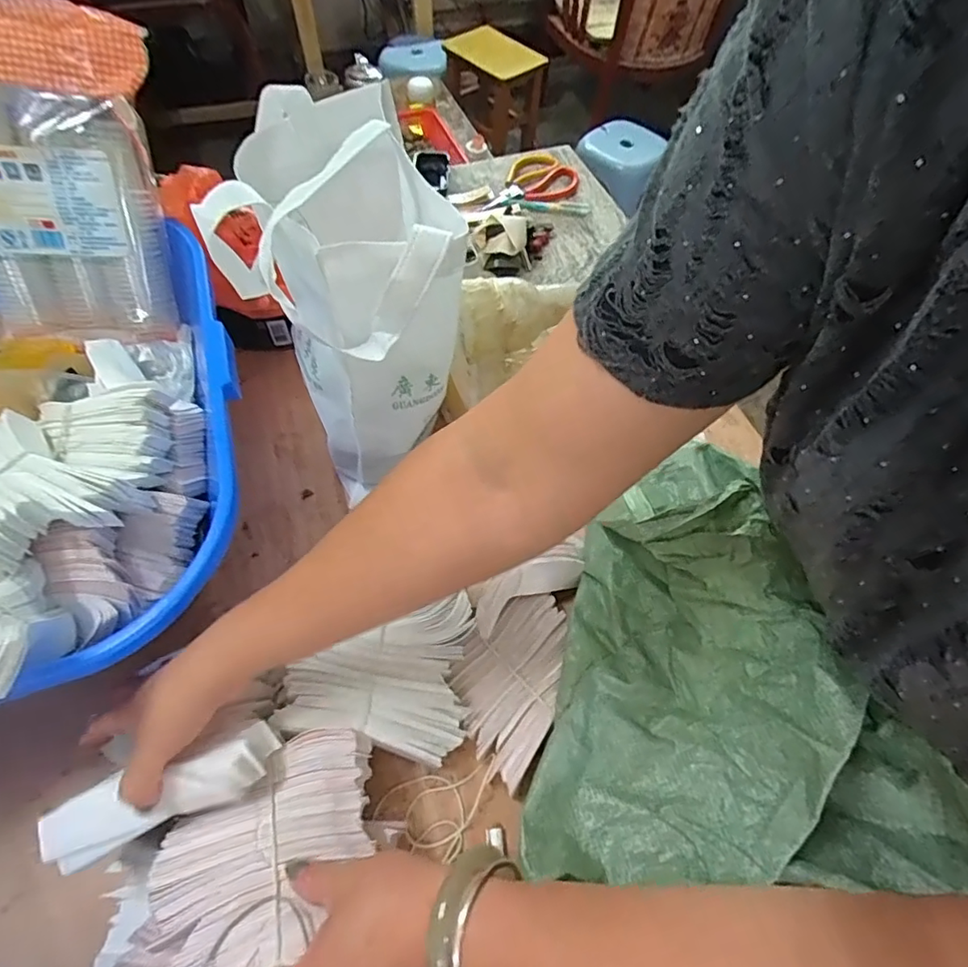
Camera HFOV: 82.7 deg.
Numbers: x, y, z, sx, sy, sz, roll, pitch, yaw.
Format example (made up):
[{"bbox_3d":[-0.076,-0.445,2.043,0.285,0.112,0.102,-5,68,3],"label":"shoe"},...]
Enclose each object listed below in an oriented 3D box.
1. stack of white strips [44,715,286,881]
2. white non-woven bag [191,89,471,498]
[{"bbox_3d":[-0.225,0.218,0.385,0.149,0.041,0.043,-22,63,-6],"label":"stack of white strips"},{"bbox_3d":[-0.126,-0.153,0.515,0.169,0.300,0.222,-13,61,-10],"label":"white non-woven bag"}]

